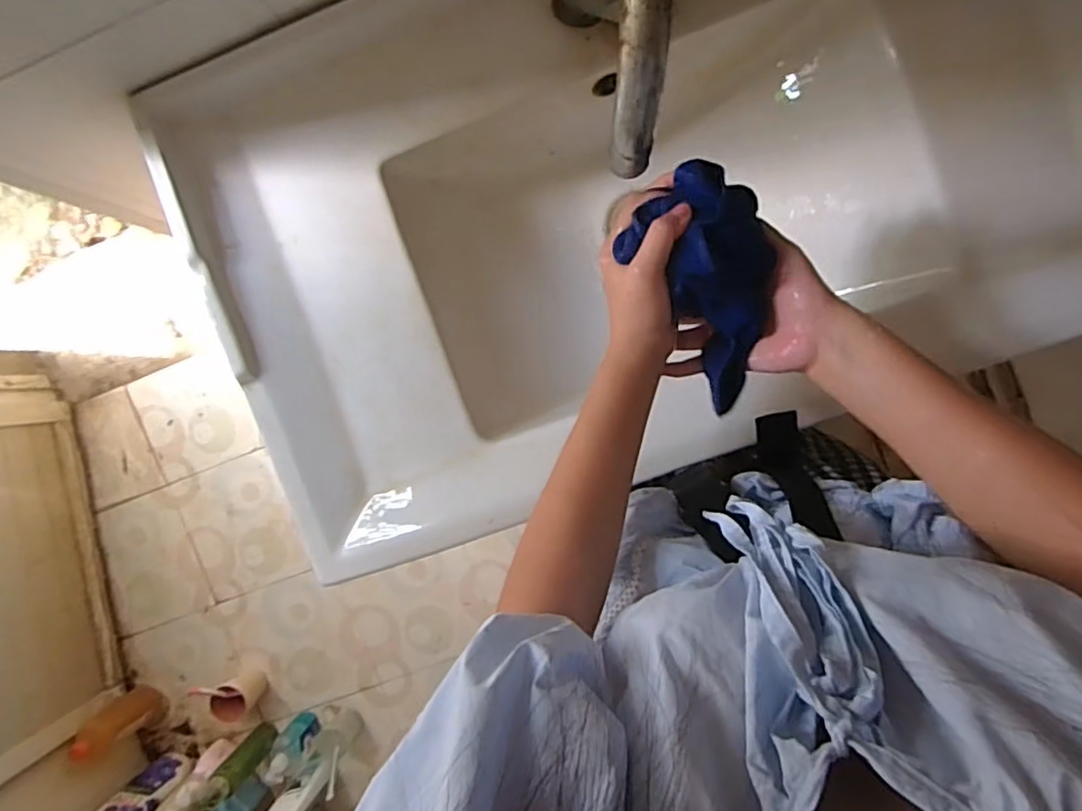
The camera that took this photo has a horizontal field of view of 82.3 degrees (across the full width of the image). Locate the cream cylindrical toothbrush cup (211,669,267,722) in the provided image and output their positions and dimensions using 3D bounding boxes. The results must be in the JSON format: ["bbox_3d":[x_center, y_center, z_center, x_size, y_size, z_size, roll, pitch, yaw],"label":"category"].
[{"bbox_3d":[-0.671,0.650,1.381,0.076,0.092,0.077,0,93,6],"label":"cream cylindrical toothbrush cup"}]

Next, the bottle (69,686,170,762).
[{"bbox_3d":[-0.931,0.700,1.363,0.063,0.198,0.095,-36,89,6],"label":"bottle"}]

